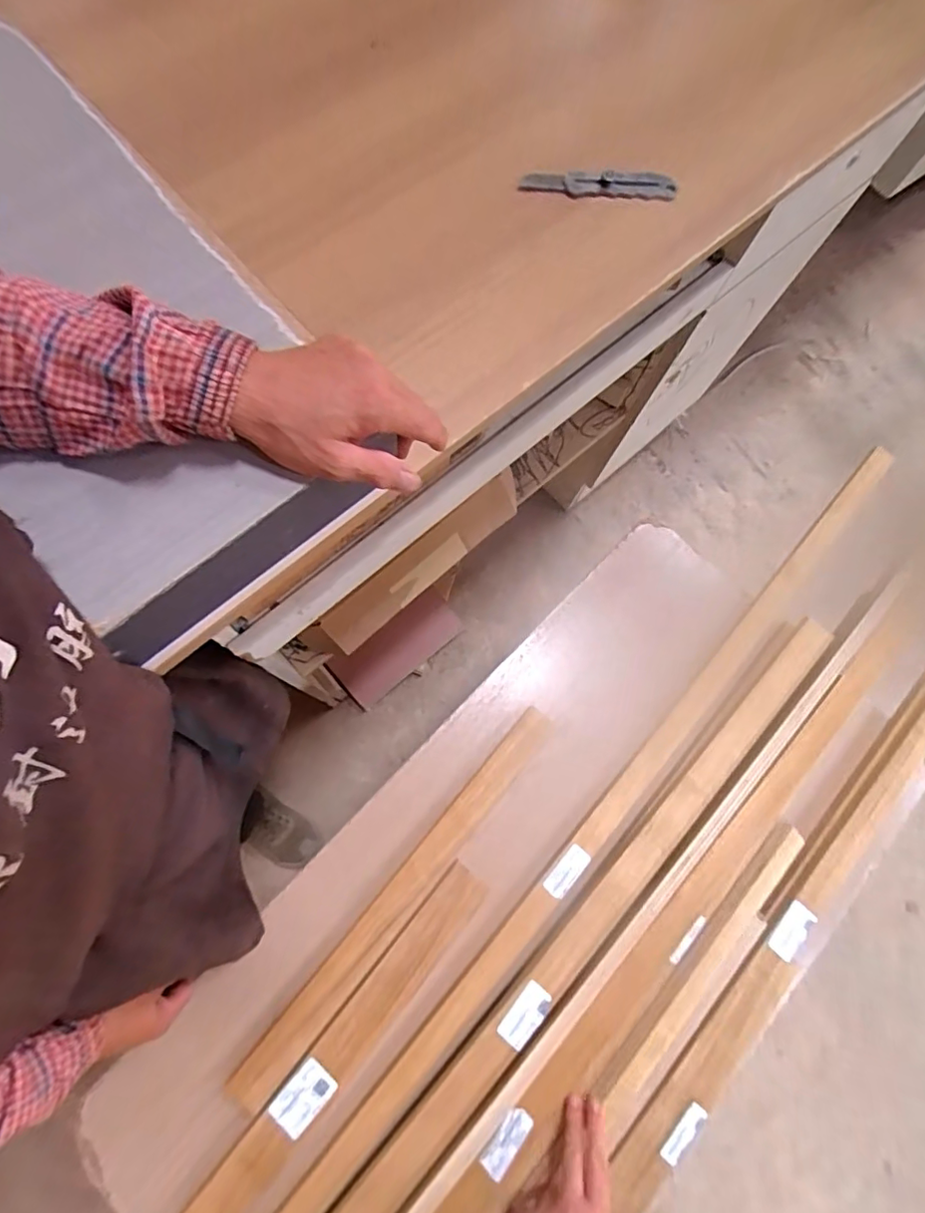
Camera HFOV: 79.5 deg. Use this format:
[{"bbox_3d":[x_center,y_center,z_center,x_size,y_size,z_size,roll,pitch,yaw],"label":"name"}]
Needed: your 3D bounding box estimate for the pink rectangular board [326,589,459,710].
[{"bbox_3d":[-0.151,0.091,1.271,0.293,0.024,0.144,-37,94,-9],"label":"pink rectangular board"}]

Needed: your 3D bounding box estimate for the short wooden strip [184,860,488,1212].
[{"bbox_3d":[-0.123,0.459,0.580,0.048,0.011,0.418,40,74,7],"label":"short wooden strip"}]

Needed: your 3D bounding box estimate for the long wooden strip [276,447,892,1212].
[{"bbox_3d":[0.124,0.291,0.629,0.039,0.021,1.421,41,75,10],"label":"long wooden strip"}]

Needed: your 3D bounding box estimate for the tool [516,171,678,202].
[{"bbox_3d":[0.146,-0.450,0.592,0.166,0.018,0.019,2,74,-5],"label":"tool"}]

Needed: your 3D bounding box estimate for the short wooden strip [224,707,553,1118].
[{"bbox_3d":[-0.061,0.319,0.627,0.040,0.009,0.501,40,74,10],"label":"short wooden strip"}]

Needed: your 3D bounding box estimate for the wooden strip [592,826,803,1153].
[{"bbox_3d":[0.193,0.460,0.577,0.039,0.010,0.563,42,75,7],"label":"wooden strip"}]

